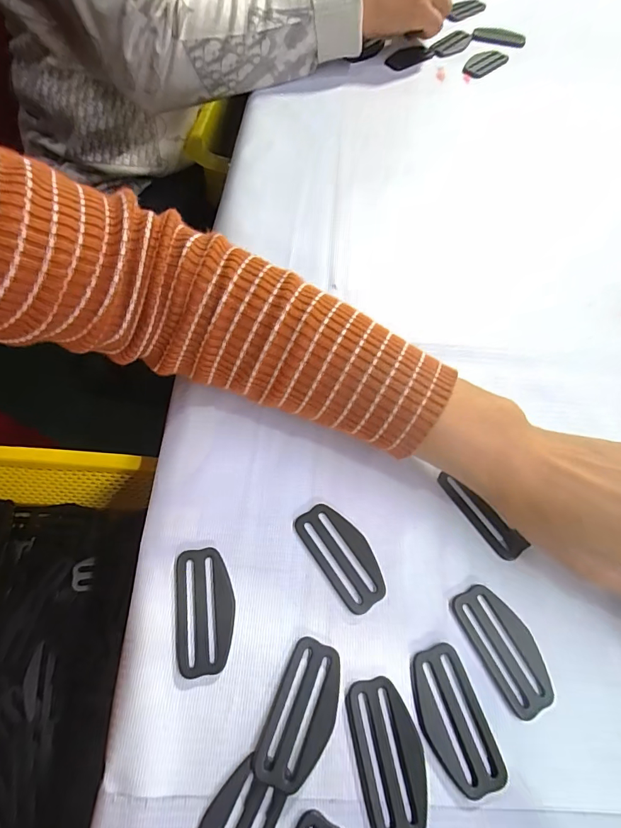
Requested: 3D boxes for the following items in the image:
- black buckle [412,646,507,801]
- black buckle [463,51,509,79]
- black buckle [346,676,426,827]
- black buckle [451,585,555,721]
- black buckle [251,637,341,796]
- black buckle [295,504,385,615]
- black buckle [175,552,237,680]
[{"bbox_3d":[0.068,0.144,0.199,0.029,0.004,0.059,-18,60,-7],"label":"black buckle"},{"bbox_3d":[0.199,-0.397,0.479,0.060,0.004,0.025,-37,89,-14],"label":"black buckle"},{"bbox_3d":[0.036,0.156,0.194,0.030,0.004,0.059,-11,60,-3],"label":"black buckle"},{"bbox_3d":[0.099,0.117,0.213,0.030,0.004,0.059,-26,62,-12],"label":"black buckle"},{"bbox_3d":[-0.003,0.141,0.198,0.028,0.005,0.059,19,62,14],"label":"black buckle"},{"bbox_3d":[0.018,0.076,0.231,0.029,0.004,0.059,-32,63,-15],"label":"black buckle"},{"bbox_3d":[-0.055,0.101,0.218,0.029,0.004,0.059,-9,60,-2],"label":"black buckle"}]

